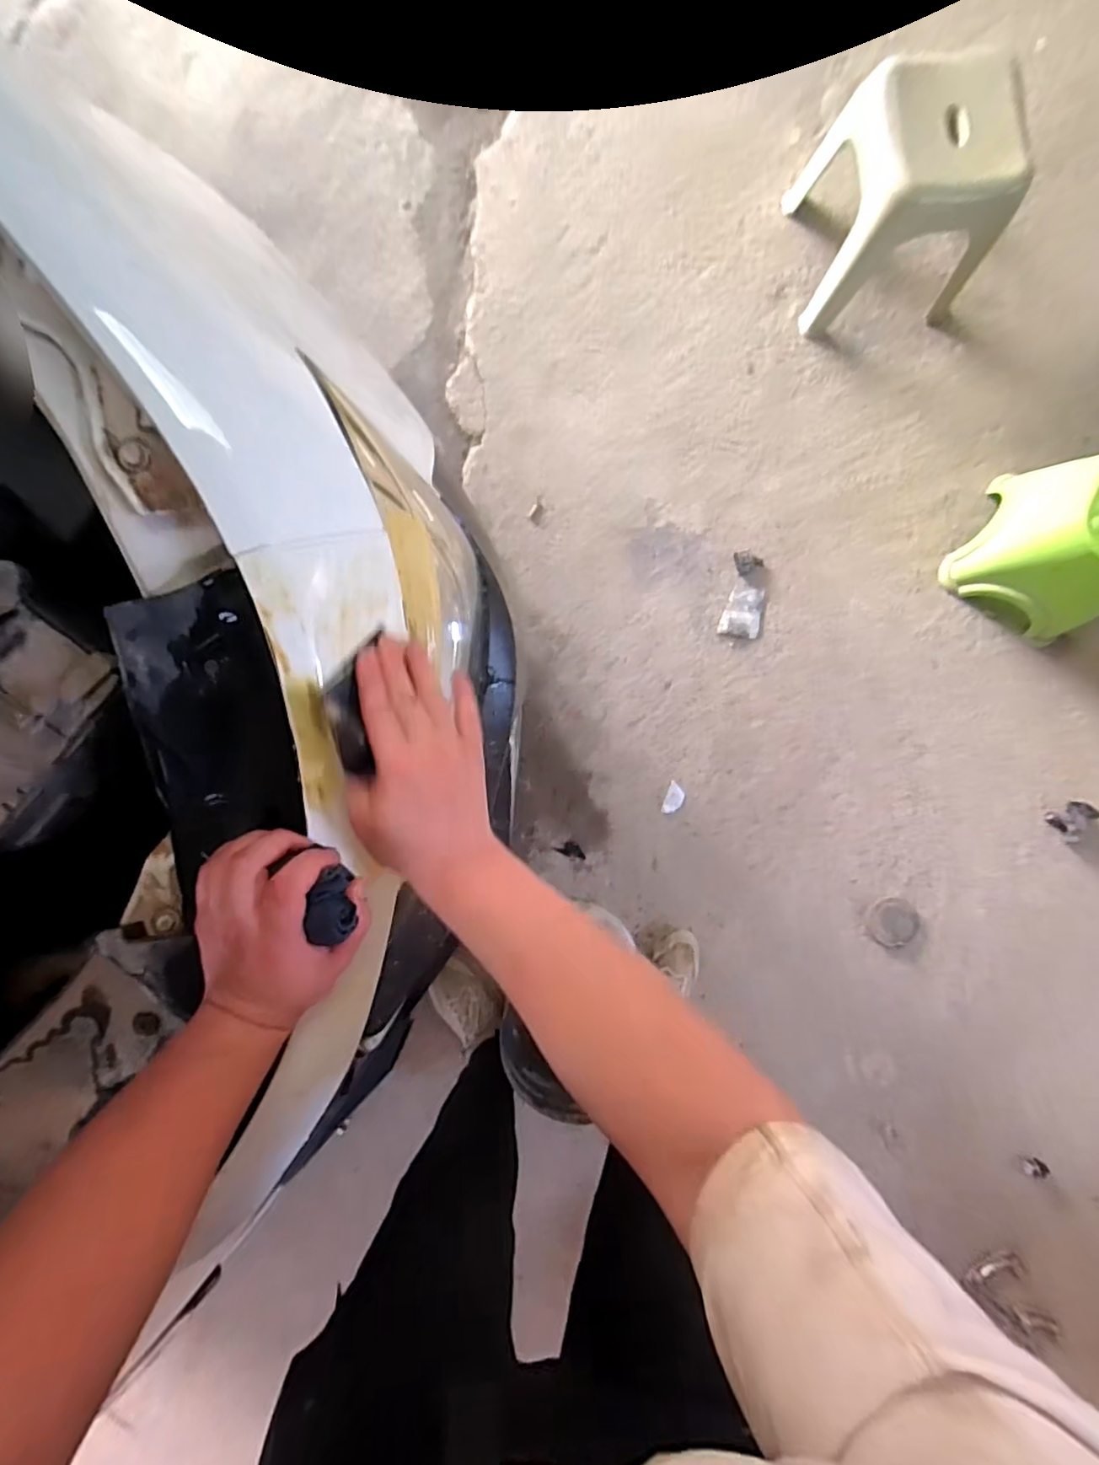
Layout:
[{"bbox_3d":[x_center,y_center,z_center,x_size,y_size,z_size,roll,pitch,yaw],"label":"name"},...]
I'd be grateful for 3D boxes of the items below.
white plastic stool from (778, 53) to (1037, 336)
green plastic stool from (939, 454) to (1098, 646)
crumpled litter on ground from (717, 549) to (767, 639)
[{"bbox_3d":[0.716,-1.063,1.181,0.325,0.347,0.313,-6,90,-3],"label":"white plastic stool"},{"bbox_3d":[1.055,-0.378,1.218,0.289,0.325,0.250,32,88,-2],"label":"green plastic stool"},{"bbox_3d":[0.440,-0.306,1.328,0.086,0.021,0.192,13,89,-3],"label":"crumpled litter on ground"}]

